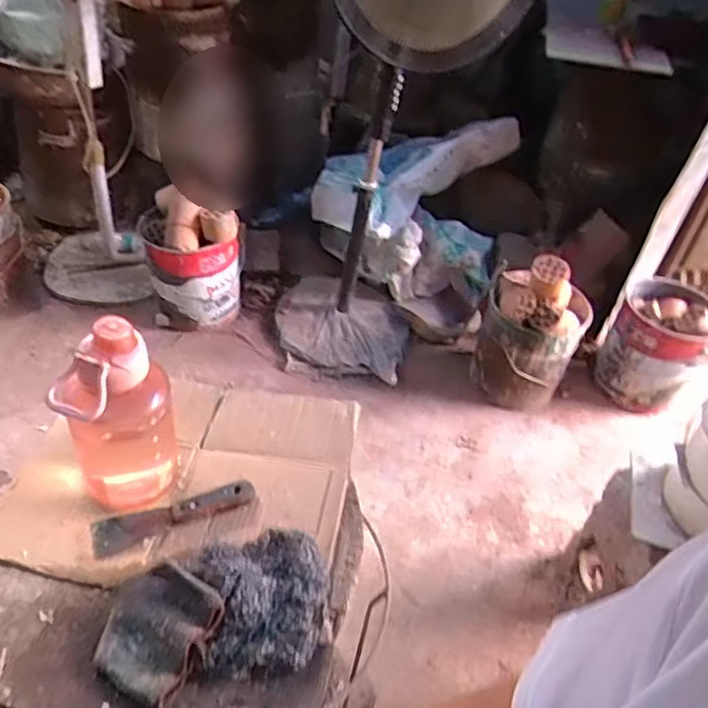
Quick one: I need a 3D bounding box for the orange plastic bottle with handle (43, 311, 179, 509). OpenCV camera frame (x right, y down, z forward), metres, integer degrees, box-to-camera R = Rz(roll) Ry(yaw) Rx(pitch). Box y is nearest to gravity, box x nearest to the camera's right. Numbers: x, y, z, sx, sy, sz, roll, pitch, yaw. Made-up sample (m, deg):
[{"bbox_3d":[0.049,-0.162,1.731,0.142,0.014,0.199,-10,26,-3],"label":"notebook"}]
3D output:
[{"bbox_3d":[-0.252,0.069,0.682,0.113,0.221,0.092,-17,47,-23],"label":"orange plastic bottle with handle"}]

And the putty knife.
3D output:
[{"bbox_3d":[-0.207,0.181,0.719,0.180,0.020,0.045,-15,47,-21],"label":"putty knife"}]

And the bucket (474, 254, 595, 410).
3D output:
[{"bbox_3d":[0.516,-0.066,1.810,0.280,0.444,0.237,17,44,11],"label":"bucket"}]

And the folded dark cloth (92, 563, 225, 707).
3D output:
[{"bbox_3d":[-0.192,0.270,0.607,0.100,0.013,0.115,21,72,21],"label":"folded dark cloth"}]

